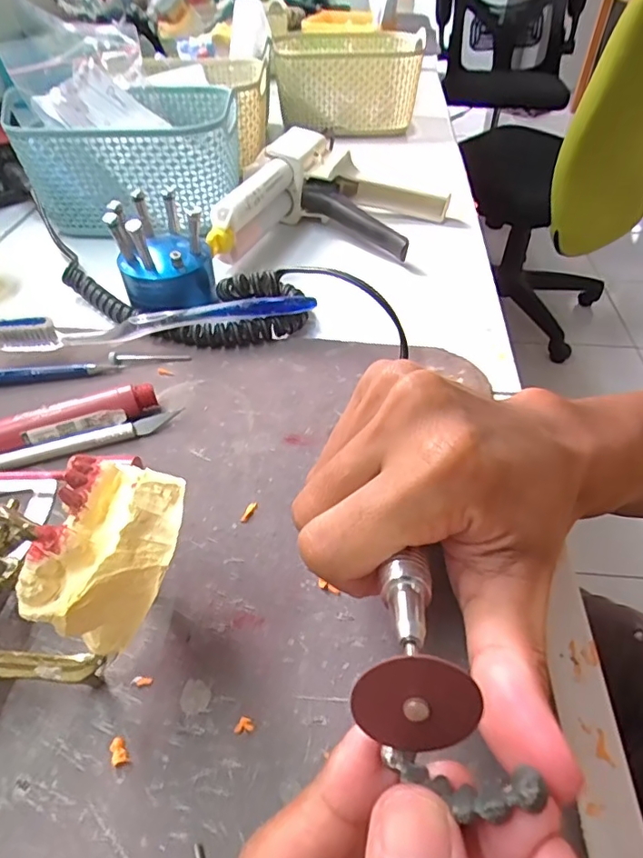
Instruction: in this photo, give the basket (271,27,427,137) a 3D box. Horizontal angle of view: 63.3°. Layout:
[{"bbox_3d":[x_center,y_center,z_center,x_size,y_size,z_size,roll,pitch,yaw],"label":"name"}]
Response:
[{"bbox_3d":[0.032,-0.424,0.638,0.163,0.081,0.157,4,46,4],"label":"basket"}]

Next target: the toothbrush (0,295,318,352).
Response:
[{"bbox_3d":[-0.098,-0.062,0.316,0.184,0.027,0.011,-7,46,-7],"label":"toothbrush"}]

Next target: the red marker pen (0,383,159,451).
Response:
[{"bbox_3d":[-0.128,-0.005,0.266,0.087,0.018,0.014,-17,48,-16],"label":"red marker pen"}]

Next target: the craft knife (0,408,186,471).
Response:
[{"bbox_3d":[-0.138,0.013,0.256,0.135,0.011,0.012,-15,47,-15],"label":"craft knife"}]

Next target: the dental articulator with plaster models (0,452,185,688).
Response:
[{"bbox_3d":[-0.119,0.043,0.166,0.157,0.066,0.075,3,46,3],"label":"dental articulator with plaster models"}]

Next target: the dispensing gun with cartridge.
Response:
[{"bbox_3d":[0.012,-0.170,0.405,0.158,0.056,0.169,11,47,11],"label":"dispensing gun with cartridge"}]

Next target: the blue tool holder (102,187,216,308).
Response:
[{"bbox_3d":[-0.102,-0.112,0.336,0.055,0.068,0.049,-14,47,-13],"label":"blue tool holder"}]

